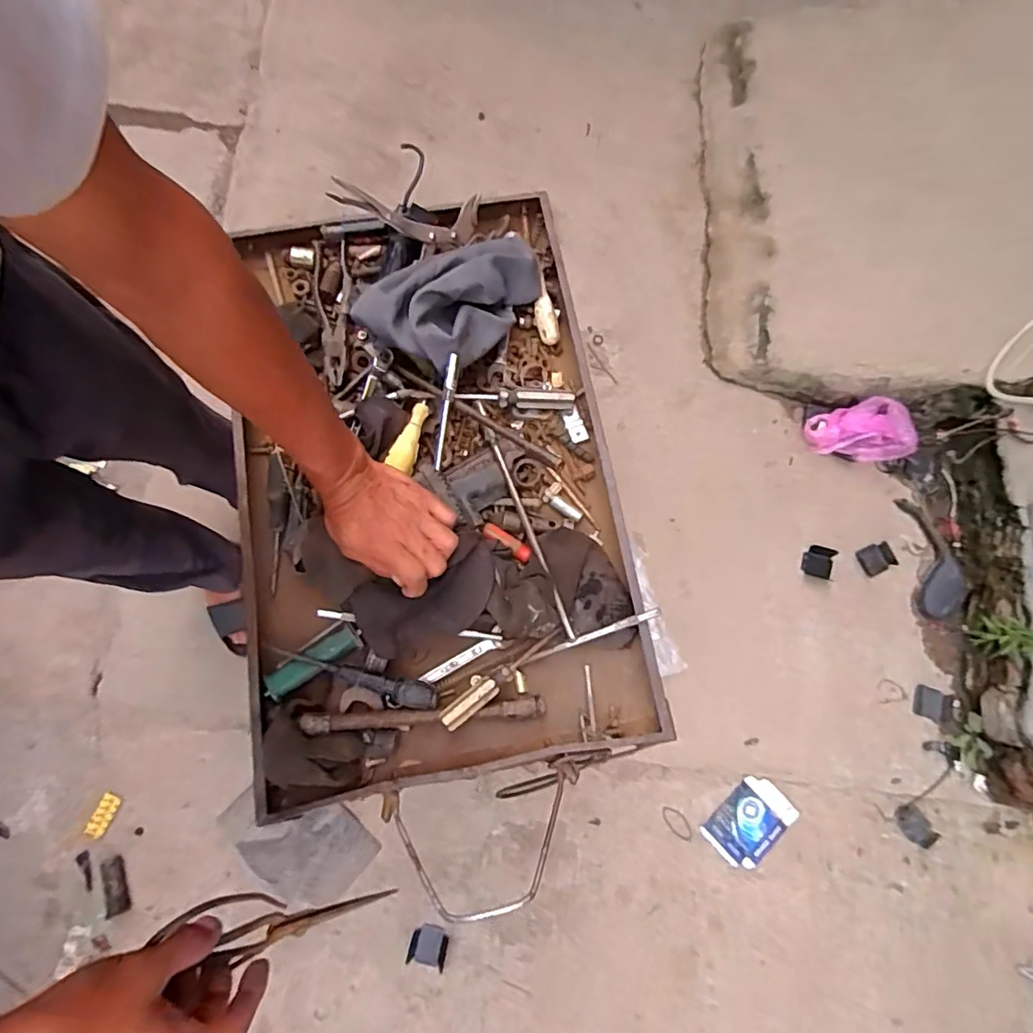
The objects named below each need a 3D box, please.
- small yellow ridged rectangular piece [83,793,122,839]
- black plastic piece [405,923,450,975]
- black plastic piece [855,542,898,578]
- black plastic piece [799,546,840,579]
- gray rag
[{"bbox_3d":[-0.874,0.632,1.197,0.041,0.010,0.083,20,78,4],"label":"small yellow ridged rectangular piece"},{"bbox_3d":[-0.180,0.889,1.173,0.078,0.016,0.079,15,78,3],"label":"black plastic piece"},{"bbox_3d":[0.867,0.100,1.365,0.084,0.015,0.072,-28,79,-6],"label":"black plastic piece"},{"bbox_3d":[0.725,0.108,1.364,0.073,0.016,0.076,18,78,4],"label":"black plastic piece"},{"bbox_3d":[-0.066,-0.251,0.626,0.139,0.067,0.198,42,80,5],"label":"gray rag"}]

